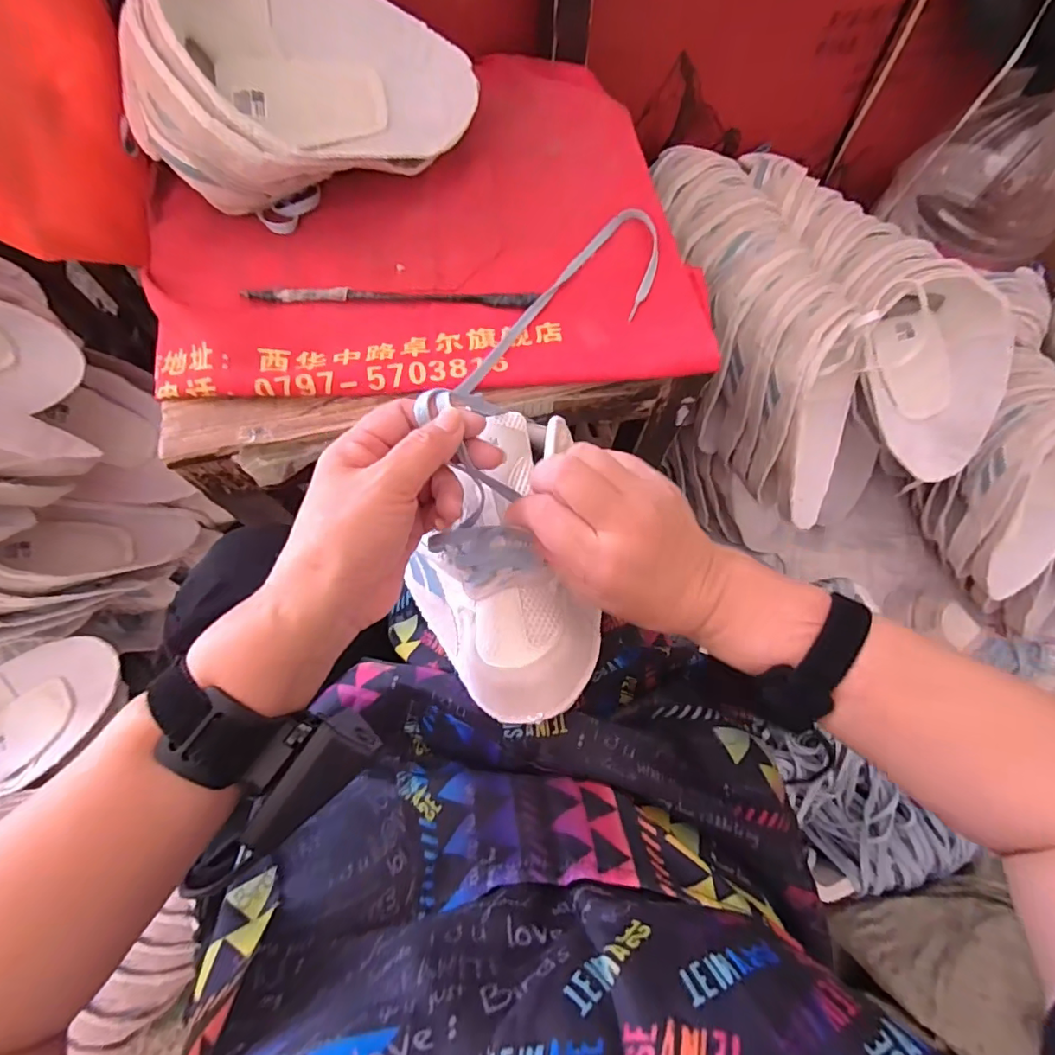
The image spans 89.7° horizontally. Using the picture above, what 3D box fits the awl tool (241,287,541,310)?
[{"bbox_3d":[-0.108,-0.186,0.428,0.229,0.007,0.014,1,73,-1],"label":"awl tool"}]

